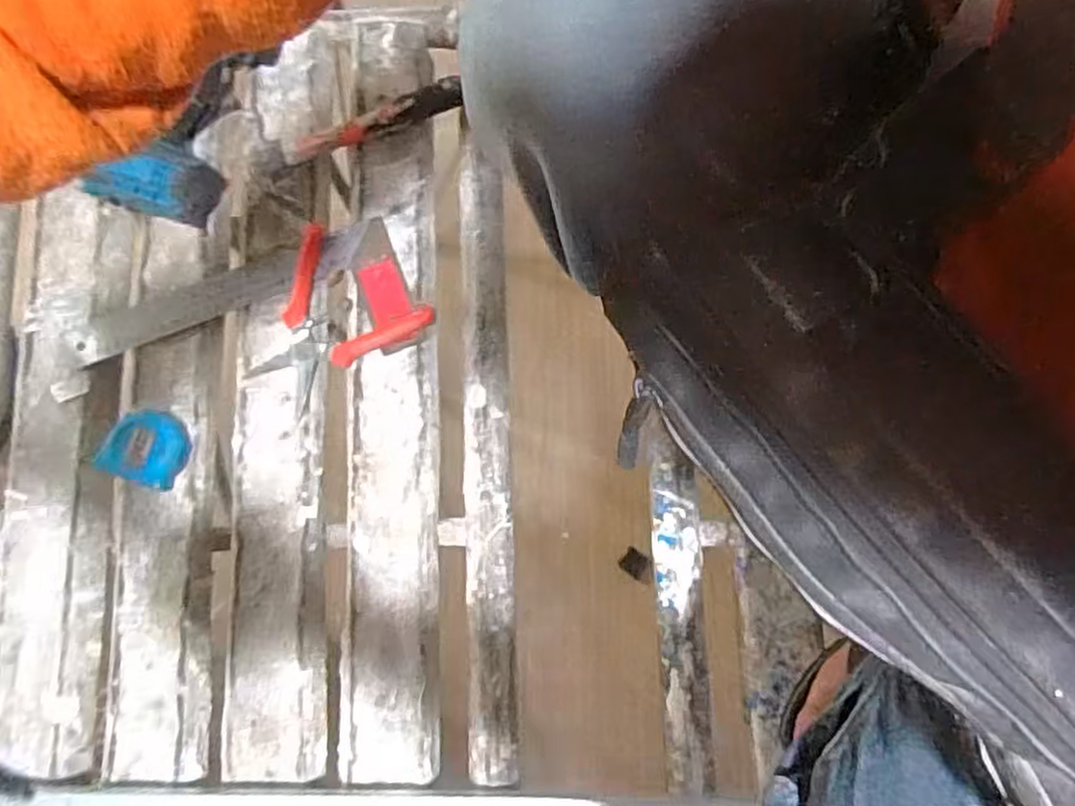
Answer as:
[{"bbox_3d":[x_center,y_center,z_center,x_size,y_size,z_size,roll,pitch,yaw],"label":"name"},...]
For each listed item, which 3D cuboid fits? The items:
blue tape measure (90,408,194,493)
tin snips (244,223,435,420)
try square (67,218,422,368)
[{"bbox_3d":[-0.333,0.037,0.613,0.069,0.037,0.064,17,78,3],"label":"blue tape measure"},{"bbox_3d":[-0.189,-0.067,0.635,0.140,0.023,0.139,37,80,7],"label":"tin snips"},{"bbox_3d":[-0.260,-0.064,0.637,0.292,0.018,0.122,-20,79,-5],"label":"try square"}]

